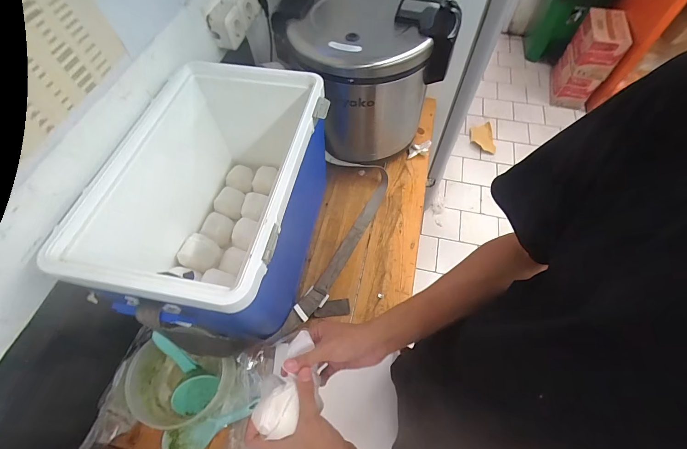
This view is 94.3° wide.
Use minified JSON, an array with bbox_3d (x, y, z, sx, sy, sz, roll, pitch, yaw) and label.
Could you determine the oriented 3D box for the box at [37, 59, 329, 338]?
[{"bbox_3d":[-0.237,-0.027,0.683,0.336,0.343,0.503,11,60,8],"label":"box"}]

